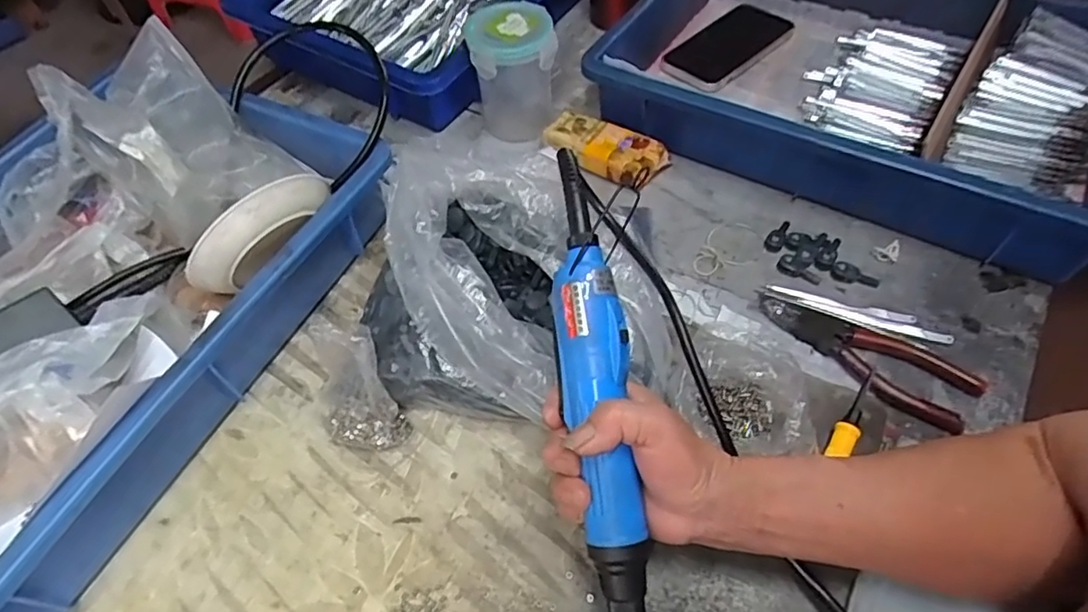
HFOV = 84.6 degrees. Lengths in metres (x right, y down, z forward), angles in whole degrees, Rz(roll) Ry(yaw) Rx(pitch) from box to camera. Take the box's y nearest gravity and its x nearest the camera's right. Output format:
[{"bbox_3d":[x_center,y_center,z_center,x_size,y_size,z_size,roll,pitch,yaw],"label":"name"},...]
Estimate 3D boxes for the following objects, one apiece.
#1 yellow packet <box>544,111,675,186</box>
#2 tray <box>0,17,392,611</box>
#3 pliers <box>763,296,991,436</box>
[{"bbox_3d":[0.057,-0.144,0.551,0.111,0.034,0.050,24,59,19],"label":"yellow packet"},{"bbox_3d":[-0.336,-0.005,0.417,0.275,0.148,0.427,20,57,17],"label":"tray"},{"bbox_3d":[0.224,0.035,0.426,0.147,0.017,0.049,30,61,22],"label":"pliers"}]

